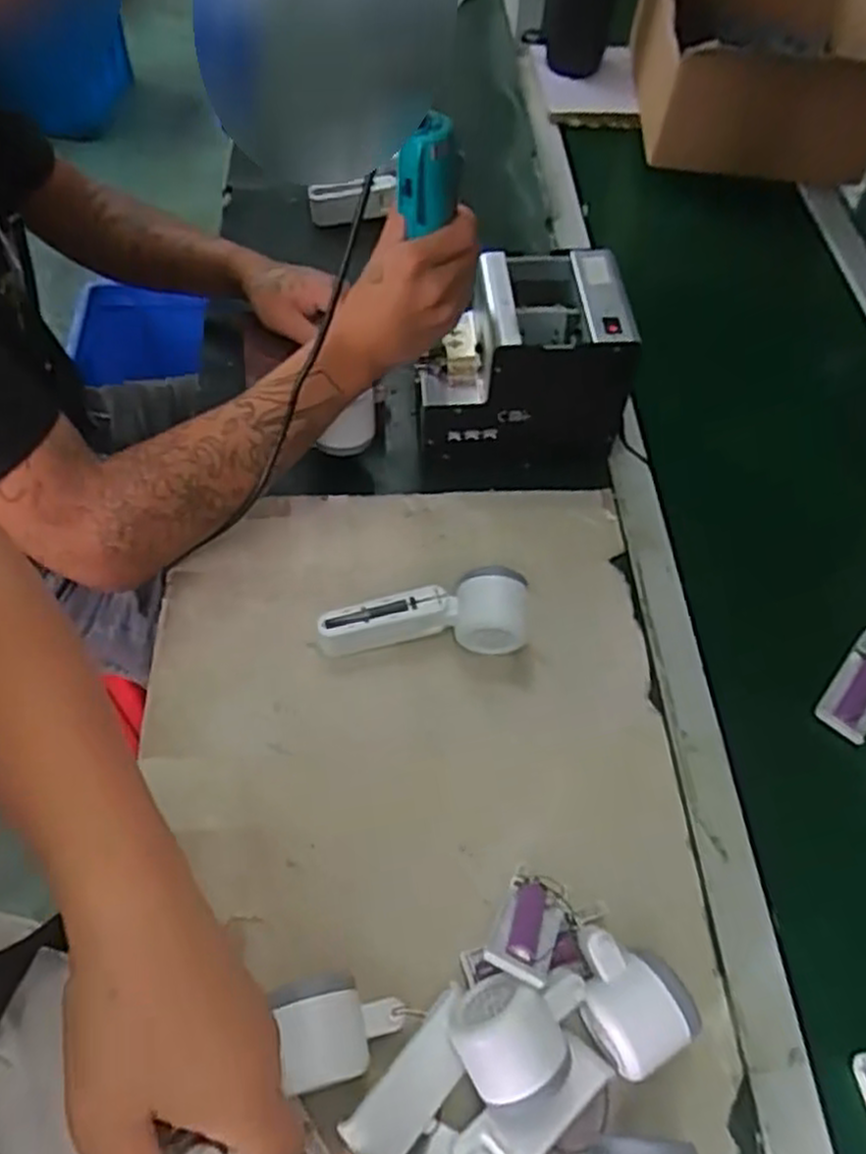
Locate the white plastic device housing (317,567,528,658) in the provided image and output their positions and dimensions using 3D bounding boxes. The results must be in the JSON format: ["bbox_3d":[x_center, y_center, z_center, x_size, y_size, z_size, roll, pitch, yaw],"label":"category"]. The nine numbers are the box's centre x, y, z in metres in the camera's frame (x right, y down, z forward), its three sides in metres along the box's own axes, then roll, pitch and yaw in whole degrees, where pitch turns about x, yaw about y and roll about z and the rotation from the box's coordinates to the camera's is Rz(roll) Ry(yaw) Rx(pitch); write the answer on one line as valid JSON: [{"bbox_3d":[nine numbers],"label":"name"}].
[{"bbox_3d":[-0.005,0.034,0.622,0.163,0.051,0.052,-7,58,-6],"label":"white plastic device housing"}]

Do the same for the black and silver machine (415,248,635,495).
[{"bbox_3d":[0.076,-0.184,0.707,0.172,0.143,0.145,-3,58,-4],"label":"black and silver machine"}]

